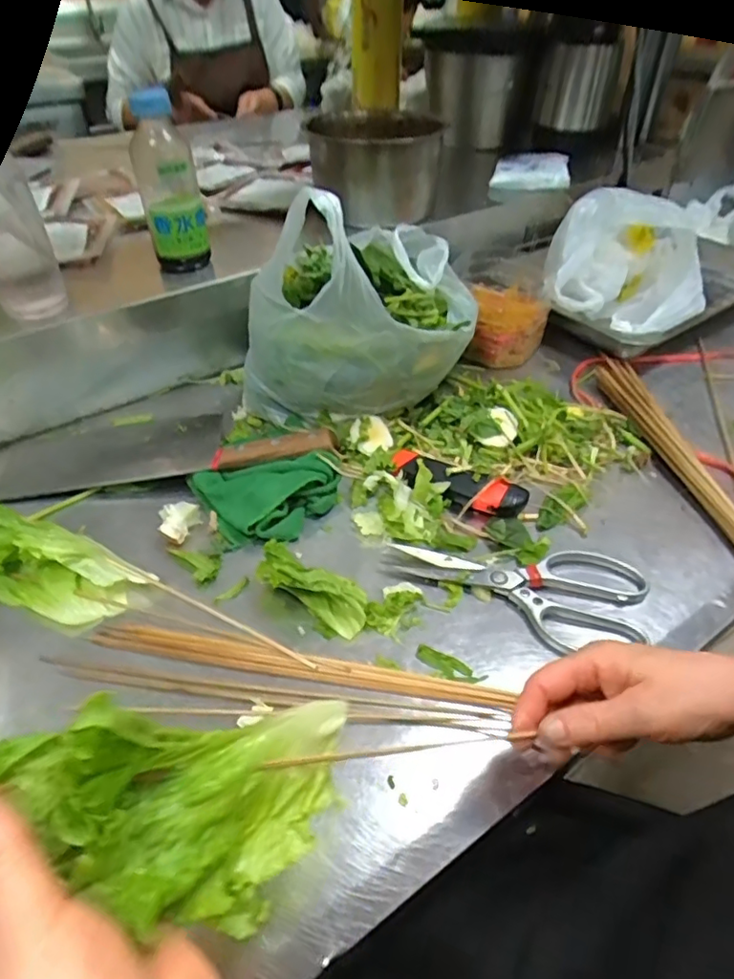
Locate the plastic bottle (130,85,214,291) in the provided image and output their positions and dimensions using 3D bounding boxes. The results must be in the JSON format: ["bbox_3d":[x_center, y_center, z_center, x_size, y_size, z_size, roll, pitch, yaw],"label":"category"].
[{"bbox_3d":[-0.221,-0.328,0.661,0.060,0.188,0.053,-24,48,-24],"label":"plastic bottle"}]

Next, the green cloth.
[{"bbox_3d":[-0.101,0.007,0.573,0.149,0.036,0.088,-4,43,-3],"label":"green cloth"}]

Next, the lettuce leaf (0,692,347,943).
[{"bbox_3d":[-0.084,0.127,0.240,0.159,0.099,0.076,-9,45,-15],"label":"lettuce leaf"}]

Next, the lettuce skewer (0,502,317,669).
[{"bbox_3d":[-0.219,0.081,0.489,0.354,0.040,0.078,16,45,16],"label":"lettuce skewer"}]

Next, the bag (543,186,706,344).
[{"bbox_3d":[0.364,-0.311,0.824,0.209,0.143,0.213,12,45,15],"label":"bag"}]

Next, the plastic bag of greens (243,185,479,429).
[{"bbox_3d":[-0.002,-0.199,0.643,0.210,0.228,0.232,23,48,25],"label":"plastic bag of greens"}]

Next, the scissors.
[{"bbox_3d":[0.129,0.085,0.496,0.211,0.016,0.096,4,43,4],"label":"scissors"}]

